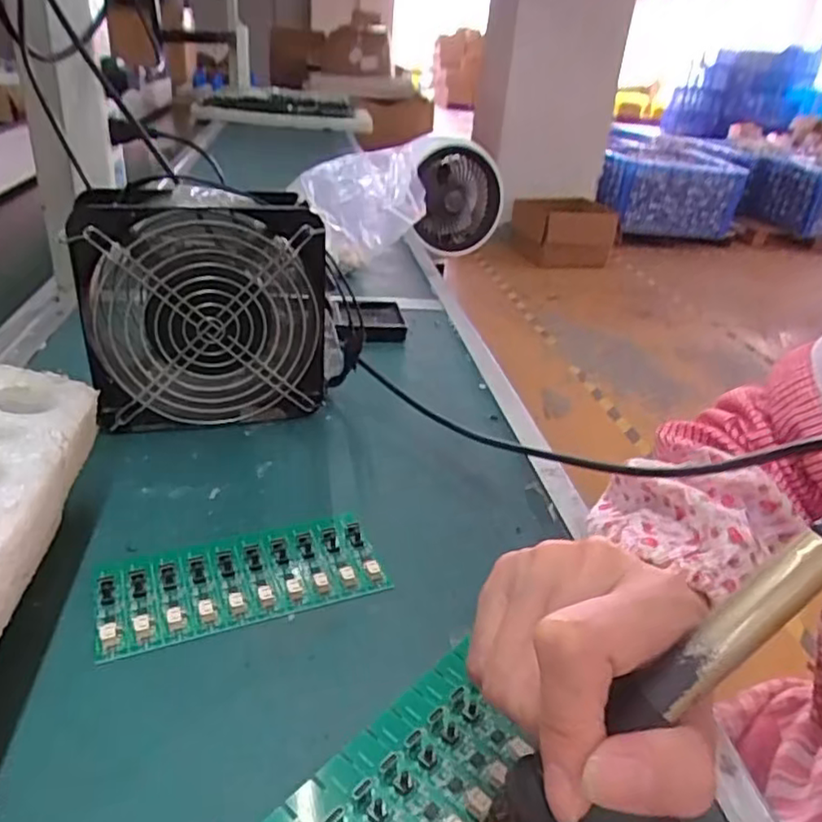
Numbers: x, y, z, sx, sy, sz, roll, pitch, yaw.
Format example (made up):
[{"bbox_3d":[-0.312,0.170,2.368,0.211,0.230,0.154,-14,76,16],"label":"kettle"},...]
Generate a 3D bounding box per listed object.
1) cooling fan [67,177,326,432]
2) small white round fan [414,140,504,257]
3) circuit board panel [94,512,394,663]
[{"bbox_3d":[-0.135,-0.065,0.442,0.151,0.152,0.054,-2,29,-14],"label":"cooling fan"},{"bbox_3d":[0.103,-0.480,1.475,0.232,0.245,0.098,-9,24,-29],"label":"small white round fan"},{"bbox_3d":[-0.085,0.082,0.332,0.135,0.006,0.063,-8,31,-24],"label":"circuit board panel"}]

